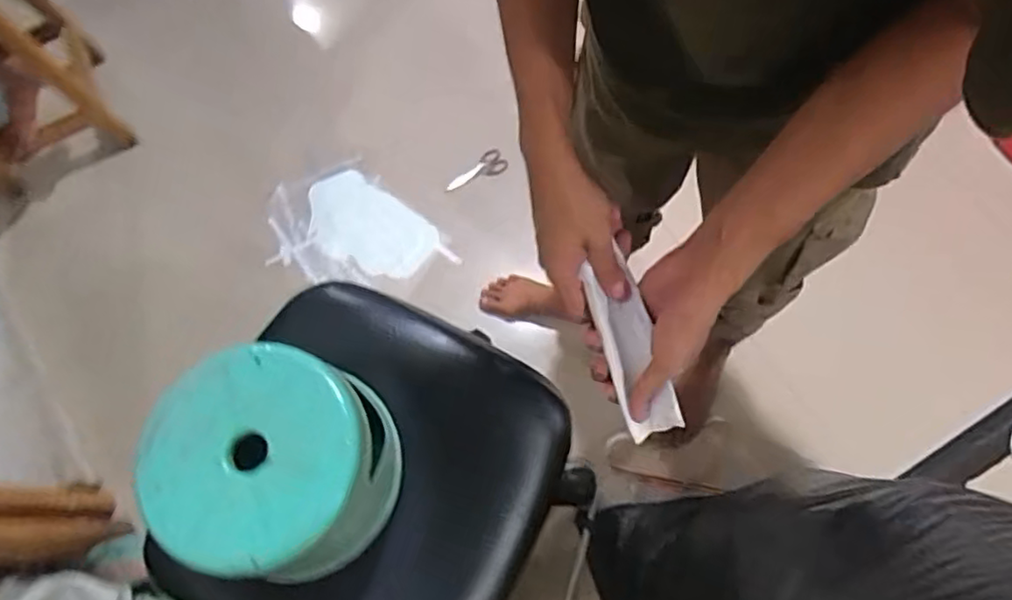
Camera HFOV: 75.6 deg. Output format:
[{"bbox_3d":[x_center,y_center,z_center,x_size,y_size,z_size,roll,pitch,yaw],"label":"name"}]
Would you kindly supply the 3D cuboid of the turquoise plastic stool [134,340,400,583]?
[{"bbox_3d":[-0.250,0.183,0.730,0.225,0.166,0.220,0,70,1],"label":"turquoise plastic stool"}]

